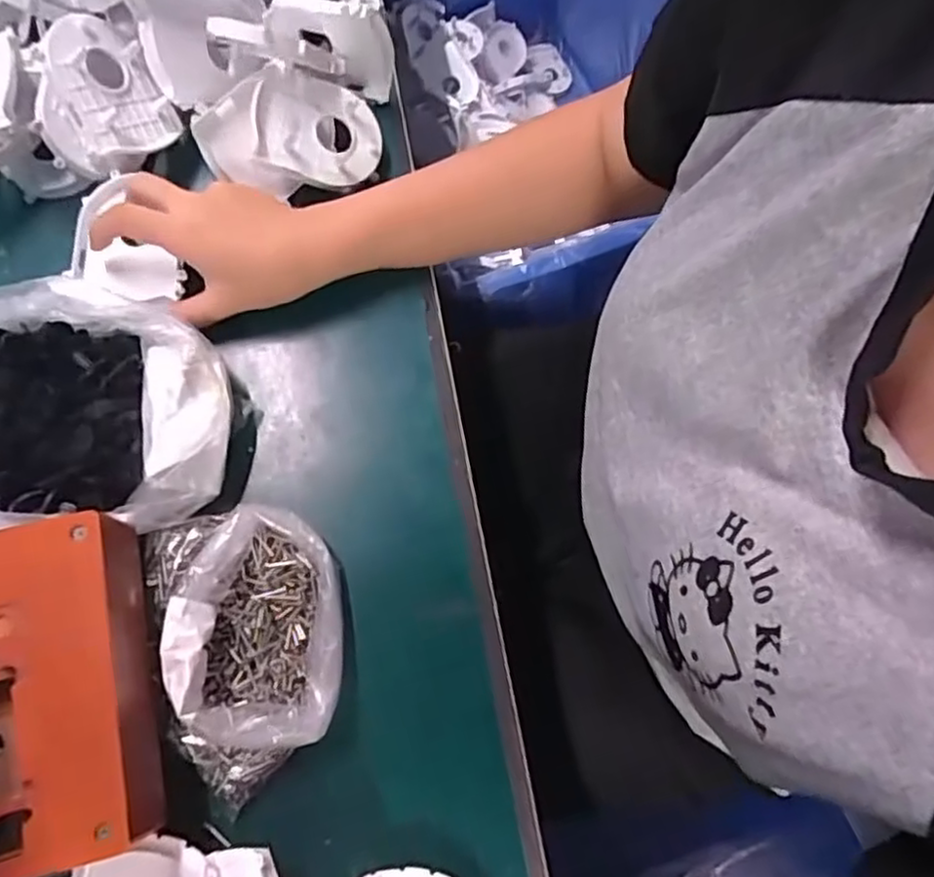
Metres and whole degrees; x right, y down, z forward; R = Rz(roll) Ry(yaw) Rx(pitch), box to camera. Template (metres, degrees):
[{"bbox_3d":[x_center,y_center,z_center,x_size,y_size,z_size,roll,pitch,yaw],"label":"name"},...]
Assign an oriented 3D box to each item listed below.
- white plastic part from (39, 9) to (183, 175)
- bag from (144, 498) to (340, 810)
[{"bbox_3d":[-0.230,-0.213,0.426,0.071,0.035,0.082,-49,123,-36],"label":"white plastic part"},{"bbox_3d":[-0.114,0.105,0.357,0.097,0.041,0.145,-17,75,-6],"label":"bag"}]

